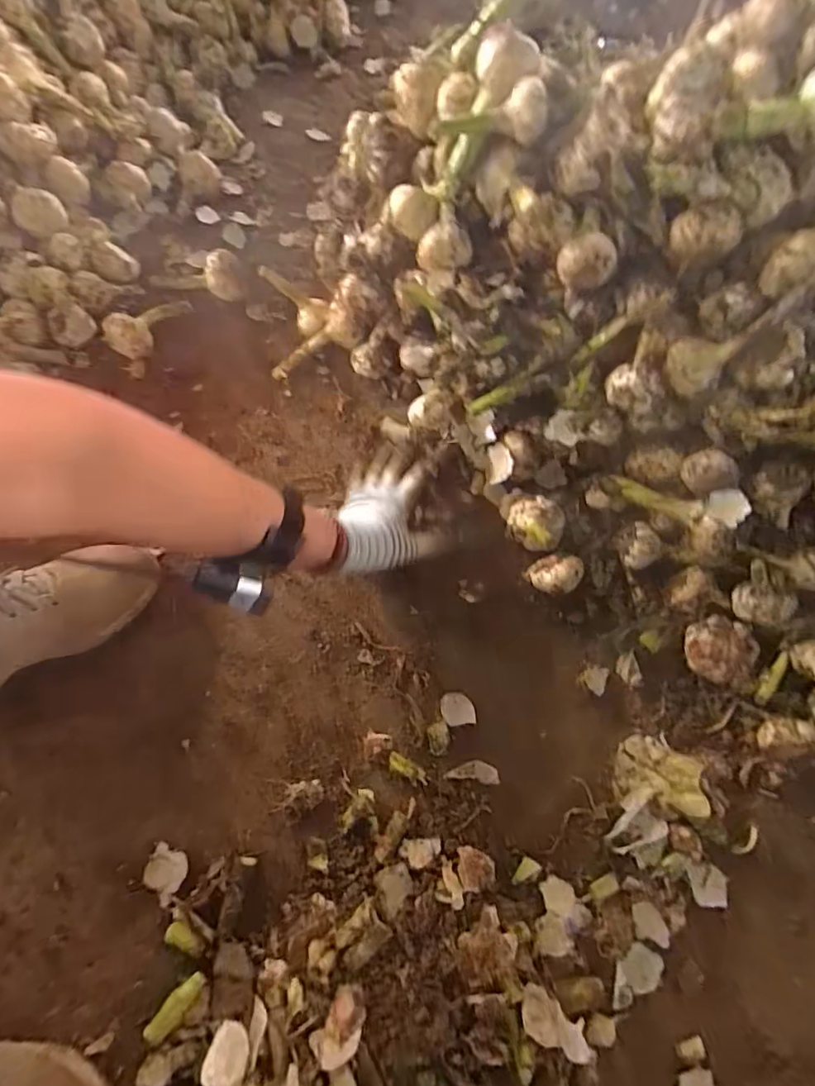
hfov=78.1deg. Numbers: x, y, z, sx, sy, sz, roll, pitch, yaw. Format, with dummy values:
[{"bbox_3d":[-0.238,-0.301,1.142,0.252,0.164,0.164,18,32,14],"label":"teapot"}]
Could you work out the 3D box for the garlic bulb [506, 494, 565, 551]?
[{"bbox_3d":[0.132,-0.022,0.525,0.059,0.042,0.052,18,70,5],"label":"garlic bulb"}]

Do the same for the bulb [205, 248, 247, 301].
[{"bbox_3d":[-0.224,-0.326,0.623,0.041,0.051,0.043,0,69,-1],"label":"bulb"}]

